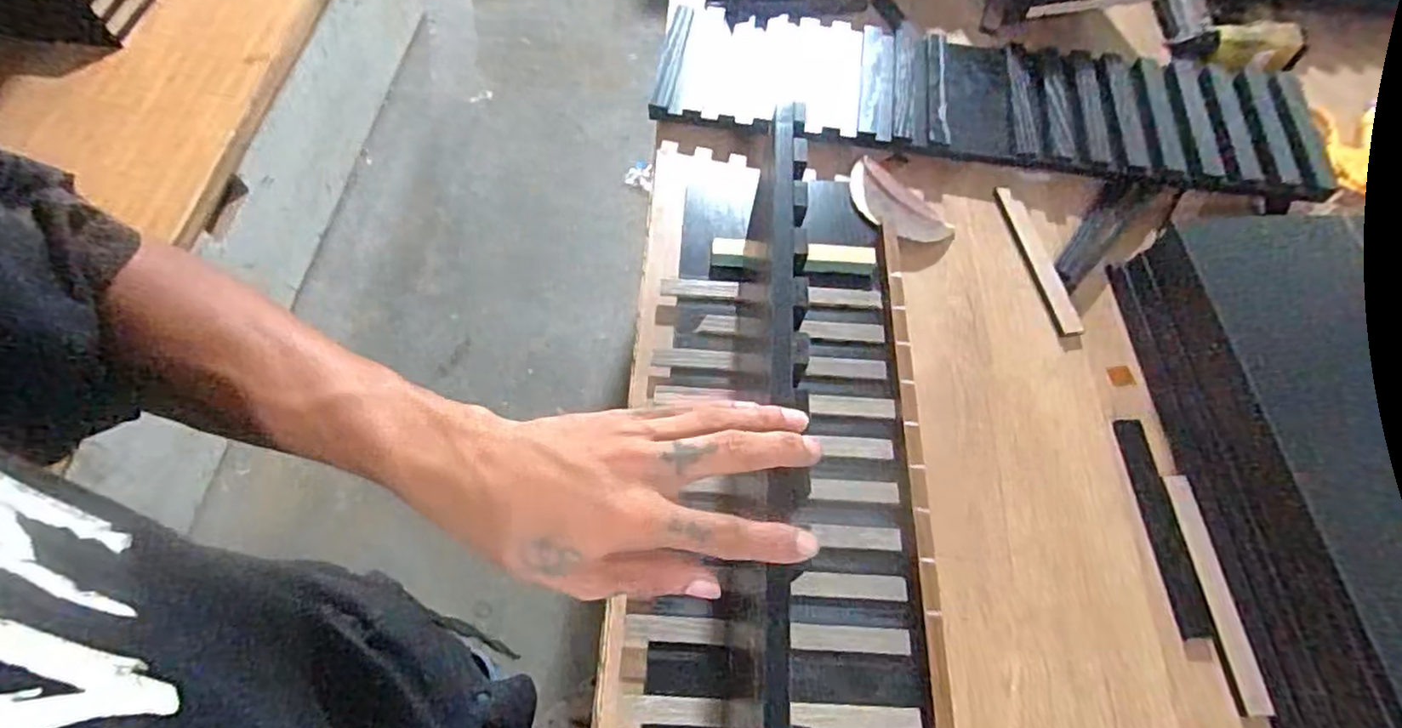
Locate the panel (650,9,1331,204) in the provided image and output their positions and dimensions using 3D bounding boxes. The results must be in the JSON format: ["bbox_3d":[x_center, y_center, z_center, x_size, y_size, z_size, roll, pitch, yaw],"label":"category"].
[{"bbox_3d":[0.325,-0.297,0.758,0.722,0.032,0.205,9,61,1],"label":"panel"}]

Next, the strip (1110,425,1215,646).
[{"bbox_3d":[0.376,0.129,0.553,0.027,0.009,0.175,-1,62,-2],"label":"strip"}]

